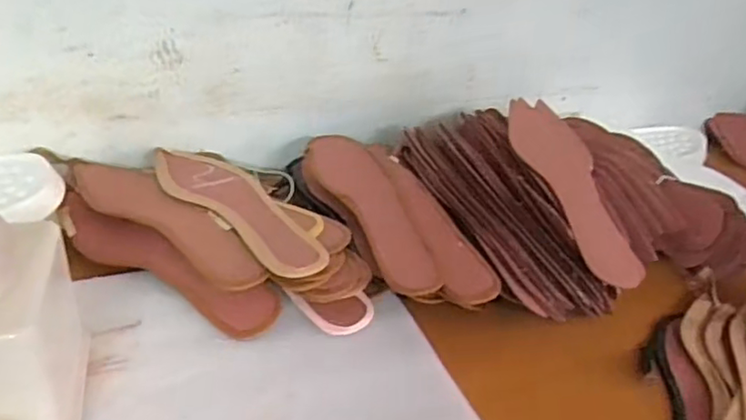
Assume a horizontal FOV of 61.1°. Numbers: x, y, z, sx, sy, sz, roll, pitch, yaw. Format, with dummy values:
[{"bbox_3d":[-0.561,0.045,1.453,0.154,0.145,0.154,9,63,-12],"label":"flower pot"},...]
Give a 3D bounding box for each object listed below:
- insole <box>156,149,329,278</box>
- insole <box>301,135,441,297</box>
[{"bbox_3d":[-0.127,-0.006,0.590,0.069,0.010,0.247,-21,41,-38],"label":"insole"},{"bbox_3d":[0.001,-0.003,0.613,0.062,0.012,0.234,-13,43,-23],"label":"insole"}]

